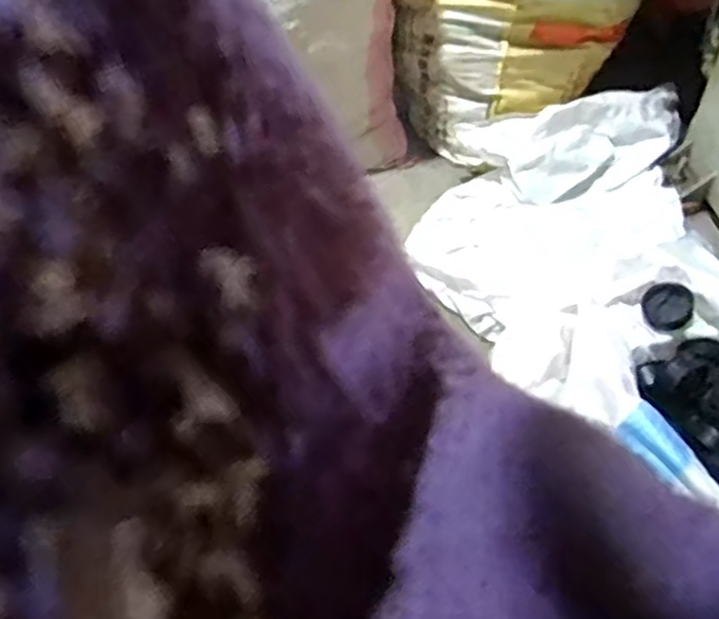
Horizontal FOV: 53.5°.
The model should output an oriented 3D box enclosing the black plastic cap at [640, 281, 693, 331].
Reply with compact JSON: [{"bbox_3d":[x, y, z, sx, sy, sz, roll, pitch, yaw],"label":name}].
[{"bbox_3d":[0.478,-0.005,1.102,0.073,0.012,0.070,2,95,16],"label":"black plastic cap"}]

